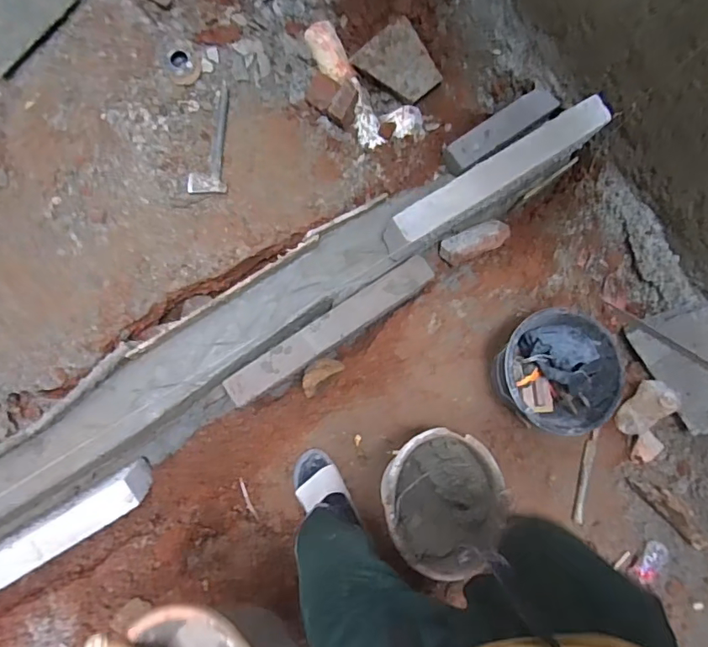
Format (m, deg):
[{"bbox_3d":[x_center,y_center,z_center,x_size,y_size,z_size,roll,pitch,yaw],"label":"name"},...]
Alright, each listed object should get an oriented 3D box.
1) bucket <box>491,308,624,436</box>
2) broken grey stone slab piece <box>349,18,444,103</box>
[{"bbox_3d":[0.471,0.117,1.200,0.276,0.210,0.271,1,84,-6],"label":"bucket"},{"bbox_3d":[0.122,-0.704,1.369,0.178,0.046,0.211,-36,99,9],"label":"broken grey stone slab piece"}]

